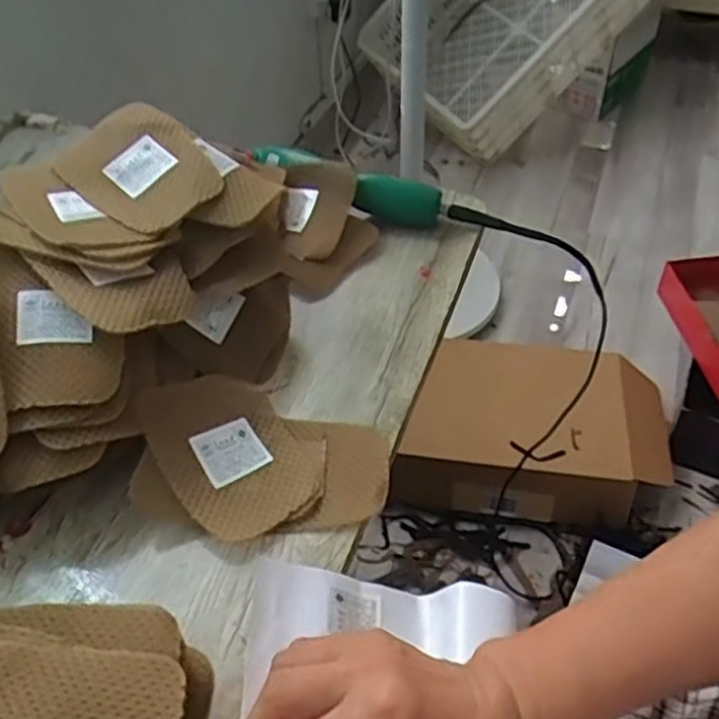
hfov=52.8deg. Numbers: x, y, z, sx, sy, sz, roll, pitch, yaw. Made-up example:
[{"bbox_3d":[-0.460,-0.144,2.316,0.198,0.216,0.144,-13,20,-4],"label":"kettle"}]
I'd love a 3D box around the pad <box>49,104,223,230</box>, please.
[{"bbox_3d":[-0.165,-0.147,0.548,0.130,0.008,0.092,35,70,23],"label":"pad"}]

